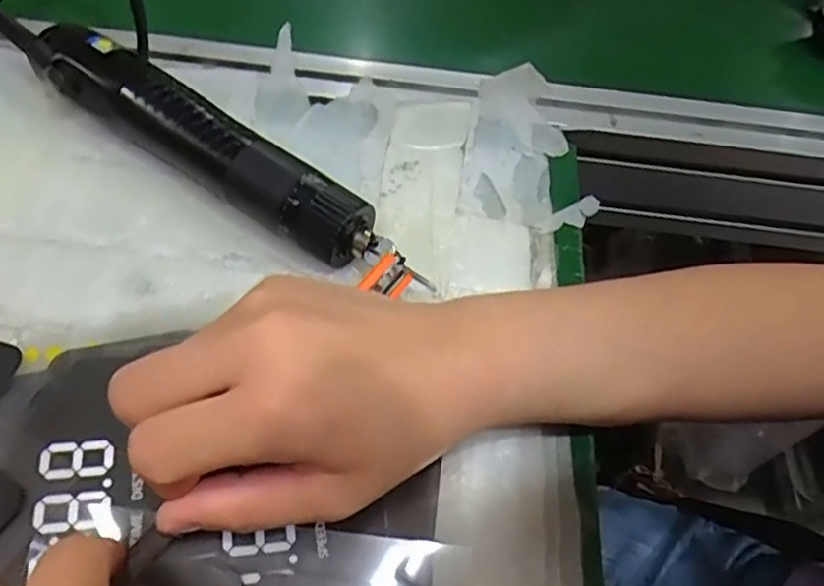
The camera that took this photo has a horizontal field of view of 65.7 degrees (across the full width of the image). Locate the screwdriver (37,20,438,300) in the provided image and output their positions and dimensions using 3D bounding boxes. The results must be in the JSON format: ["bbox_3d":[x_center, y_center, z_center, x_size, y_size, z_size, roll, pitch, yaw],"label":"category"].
[{"bbox_3d":[-0.086,-0.066,0.301,0.213,0.039,0.035,30,58,15],"label":"screwdriver"}]

